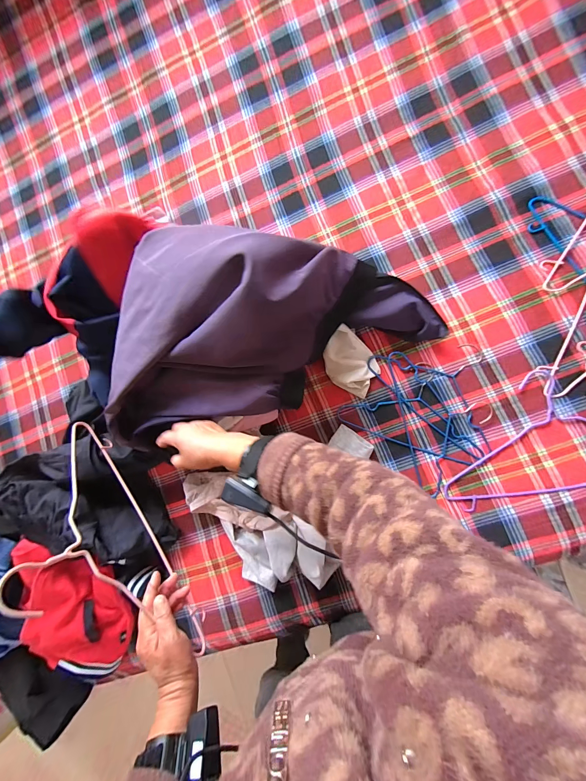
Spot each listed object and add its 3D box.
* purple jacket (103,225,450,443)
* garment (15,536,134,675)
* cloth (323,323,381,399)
[{"bbox_3d":[-0.049,-0.112,0.524,0.587,0.207,0.286,-13,87,9],"label":"purple jacket"},{"bbox_3d":[-0.448,0.461,0.615,0.188,0.096,0.308,0,89,10],"label":"garment"},{"bbox_3d":[0.116,-0.053,0.603,0.123,0.049,0.093,43,96,8],"label":"cloth"}]

